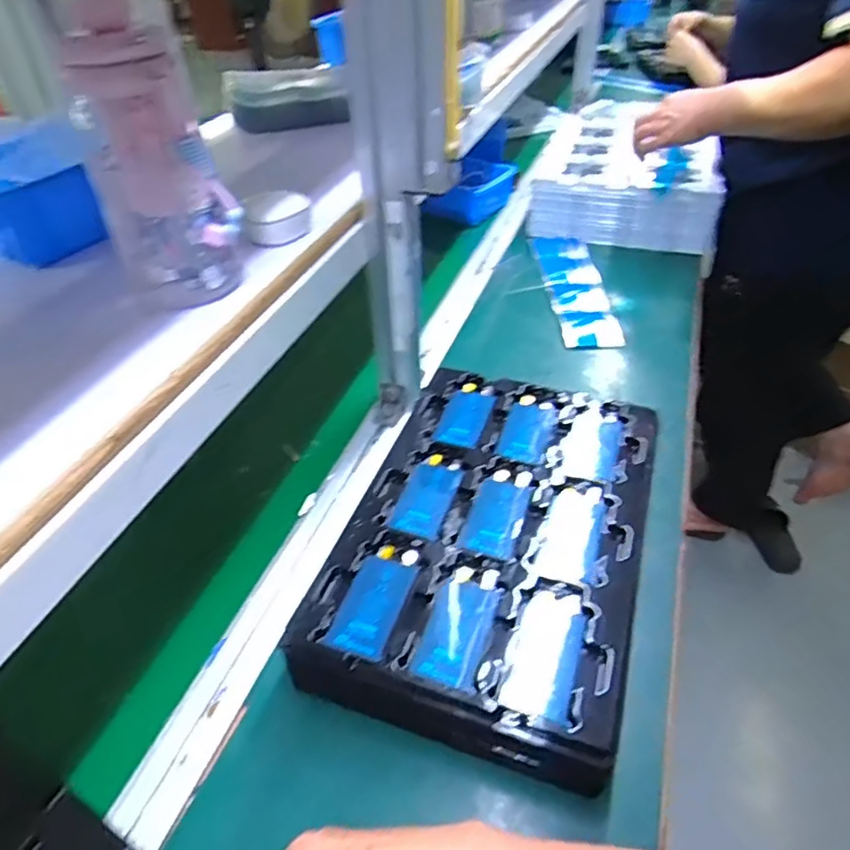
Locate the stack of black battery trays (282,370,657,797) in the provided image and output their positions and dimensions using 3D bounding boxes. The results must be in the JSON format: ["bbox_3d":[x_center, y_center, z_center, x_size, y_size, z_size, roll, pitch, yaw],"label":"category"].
[{"bbox_3d":[0.064,0.090,0.528,0.227,0.060,0.338,12,44,16],"label":"stack of black battery trays"}]

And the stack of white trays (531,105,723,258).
[{"bbox_3d":[0.337,-0.424,1.053,0.293,0.122,0.271,7,43,11],"label":"stack of white trays"}]

